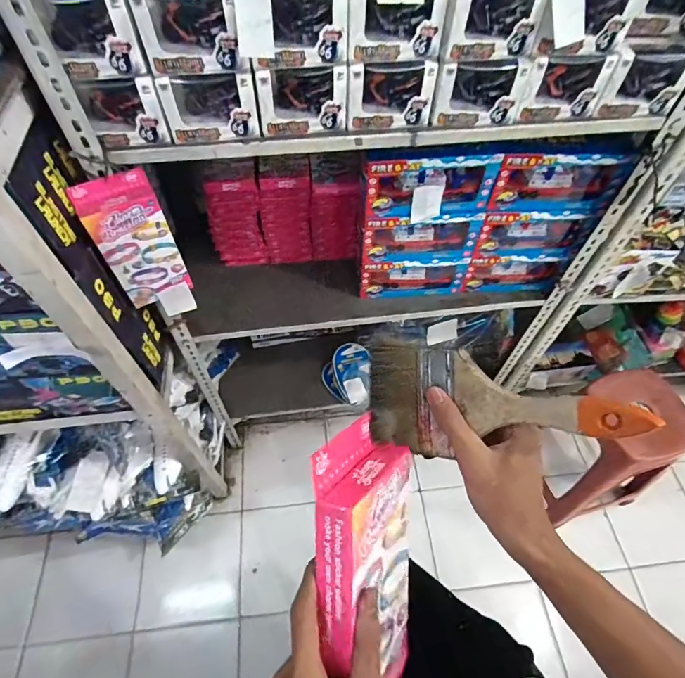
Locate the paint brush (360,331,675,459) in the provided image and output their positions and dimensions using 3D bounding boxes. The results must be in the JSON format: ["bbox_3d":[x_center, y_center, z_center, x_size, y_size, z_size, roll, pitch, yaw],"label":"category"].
[{"bbox_3d":[0.108,0.061,0.343,0.209,0.093,0.017,13,10,32],"label":"paint brush"}]

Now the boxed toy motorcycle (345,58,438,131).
[{"bbox_3d":[0.065,-0.347,0.608,0.118,0.088,0.038,-3,57,-4],"label":"boxed toy motorcycle"}]

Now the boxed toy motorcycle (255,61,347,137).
[{"bbox_3d":[-0.054,-0.336,0.595,0.118,0.090,0.042,-4,57,-4],"label":"boxed toy motorcycle"}]

